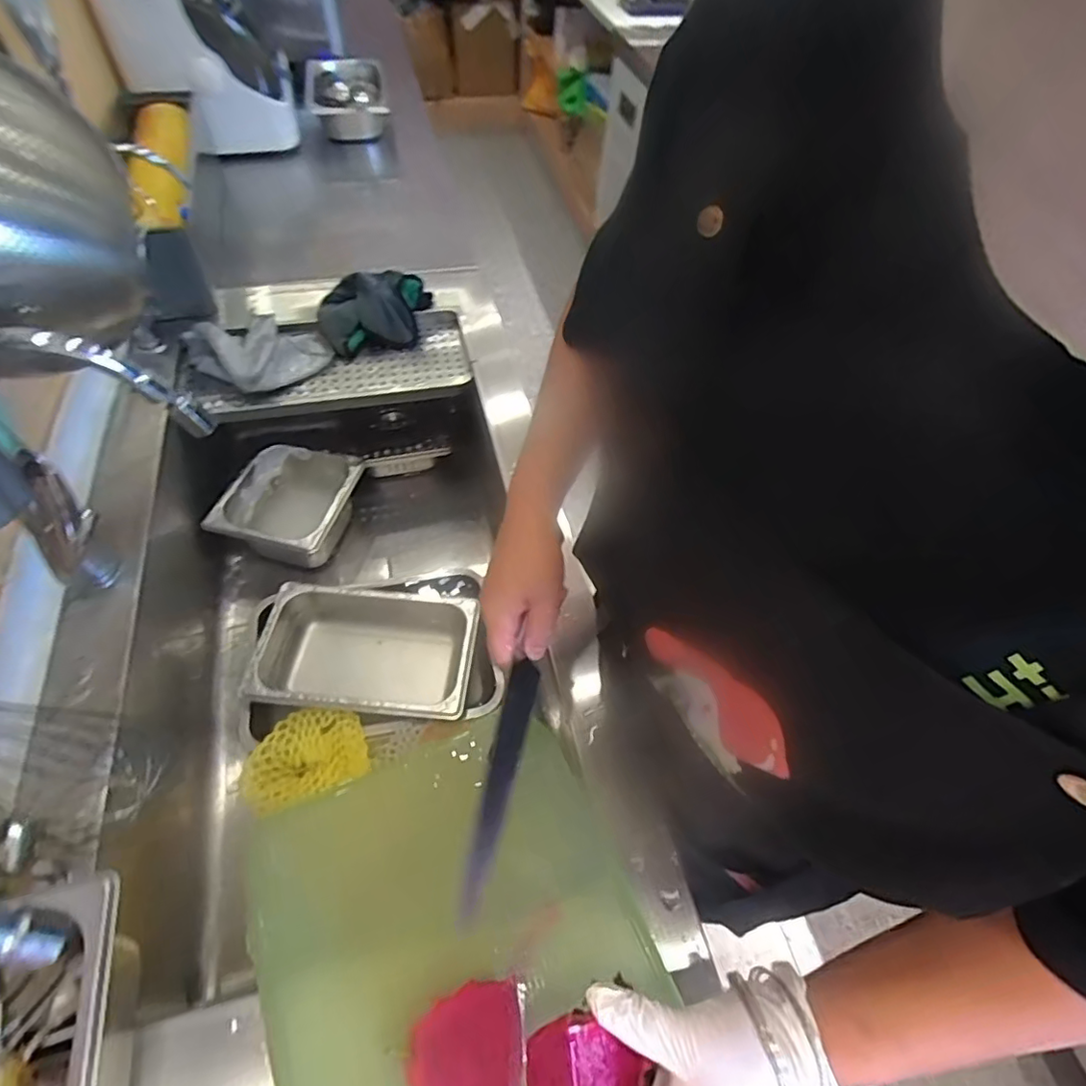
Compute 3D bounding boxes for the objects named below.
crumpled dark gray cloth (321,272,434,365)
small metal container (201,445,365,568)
[{"bbox_3d":[-0.245,-0.337,0.848,0.163,0.032,0.121,-16,93,-5],"label":"crumpled dark gray cloth"},{"bbox_3d":[-0.354,-0.049,0.835,0.156,0.109,0.171,11,55,4],"label":"small metal container"}]

